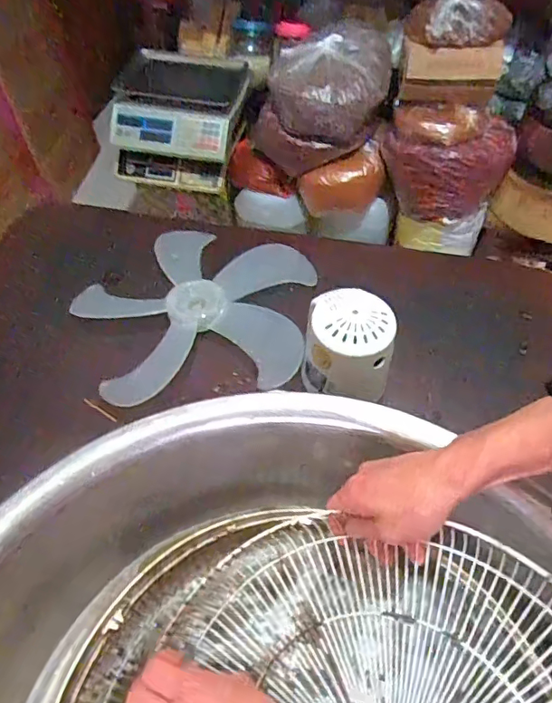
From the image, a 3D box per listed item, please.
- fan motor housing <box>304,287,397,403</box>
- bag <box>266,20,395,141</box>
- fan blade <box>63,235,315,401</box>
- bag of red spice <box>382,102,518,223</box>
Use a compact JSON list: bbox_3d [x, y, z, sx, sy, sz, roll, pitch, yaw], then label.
[{"bbox_3d":[0.093,-0.007,0.672,0.110,0.108,0.110,12,55,9],"label":"fan motor housing"},{"bbox_3d":[0.126,-0.654,1.259,0.276,0.172,0.209,4,54,3],"label":"bag"},{"bbox_3d":[-0.121,-0.079,0.791,0.355,0.038,0.324,-6,54,-4],"label":"fan blade"},{"bbox_3d":[0.432,-0.474,1.325,0.307,0.236,0.151,1,54,1],"label":"bag of red spice"}]

